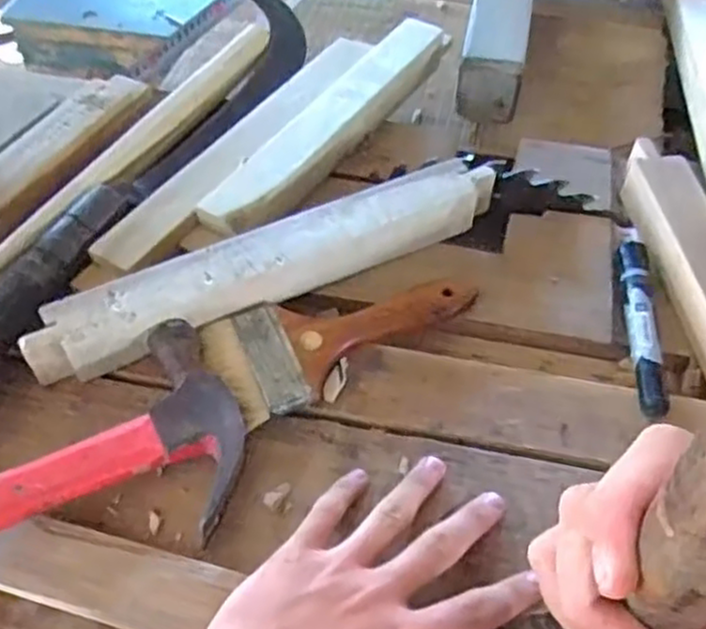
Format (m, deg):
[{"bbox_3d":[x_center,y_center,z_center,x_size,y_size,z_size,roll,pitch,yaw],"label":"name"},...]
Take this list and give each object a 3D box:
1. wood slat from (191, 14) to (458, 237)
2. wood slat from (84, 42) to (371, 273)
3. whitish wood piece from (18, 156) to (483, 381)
[{"bbox_3d":[-0.010,-0.148,0.551,0.043,0.026,0.279,26,57,19],"label":"wood slat"},{"bbox_3d":[-0.076,-0.128,0.529,0.035,0.013,0.285,26,57,19],"label":"wood slat"},{"bbox_3d":[-0.046,-0.035,0.461,0.305,0.030,0.040,-23,56,-17],"label":"whitish wood piece"}]

